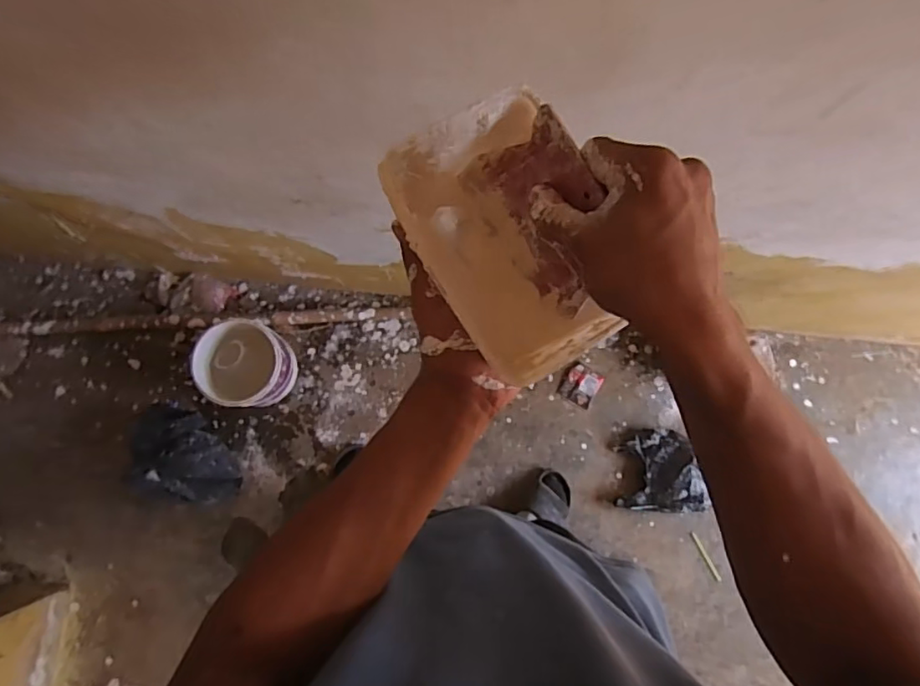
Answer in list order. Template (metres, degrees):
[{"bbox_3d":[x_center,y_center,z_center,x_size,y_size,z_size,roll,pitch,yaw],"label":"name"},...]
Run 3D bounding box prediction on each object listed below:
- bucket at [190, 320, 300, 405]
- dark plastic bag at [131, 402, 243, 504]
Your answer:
[{"bbox_3d":[-0.478,0.053,1.283,0.181,0.175,0.179,1,81,-3],"label":"bucket"},{"bbox_3d":[-0.615,0.234,1.231,0.262,0.211,0.148,32,80,2],"label":"dark plastic bag"}]

